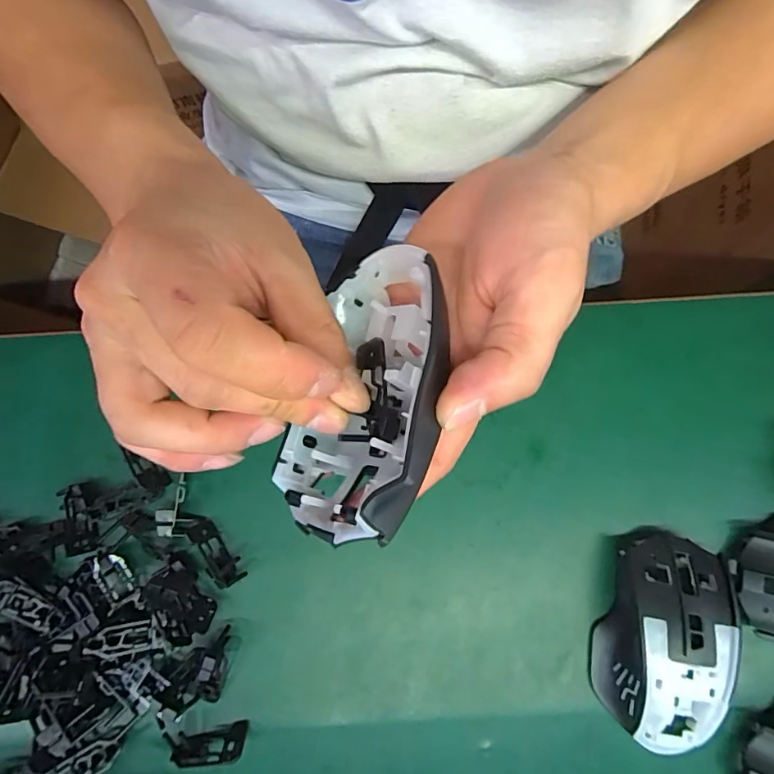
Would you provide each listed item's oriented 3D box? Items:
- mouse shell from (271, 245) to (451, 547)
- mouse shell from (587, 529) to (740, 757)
[{"bbox_3d":[-0.002,0.003,0.189,0.040,0.075,0.114,22,76,-36],"label":"mouse shell"},{"bbox_3d":[0.158,0.145,0.269,0.067,0.036,0.119,13,79,2],"label":"mouse shell"}]

